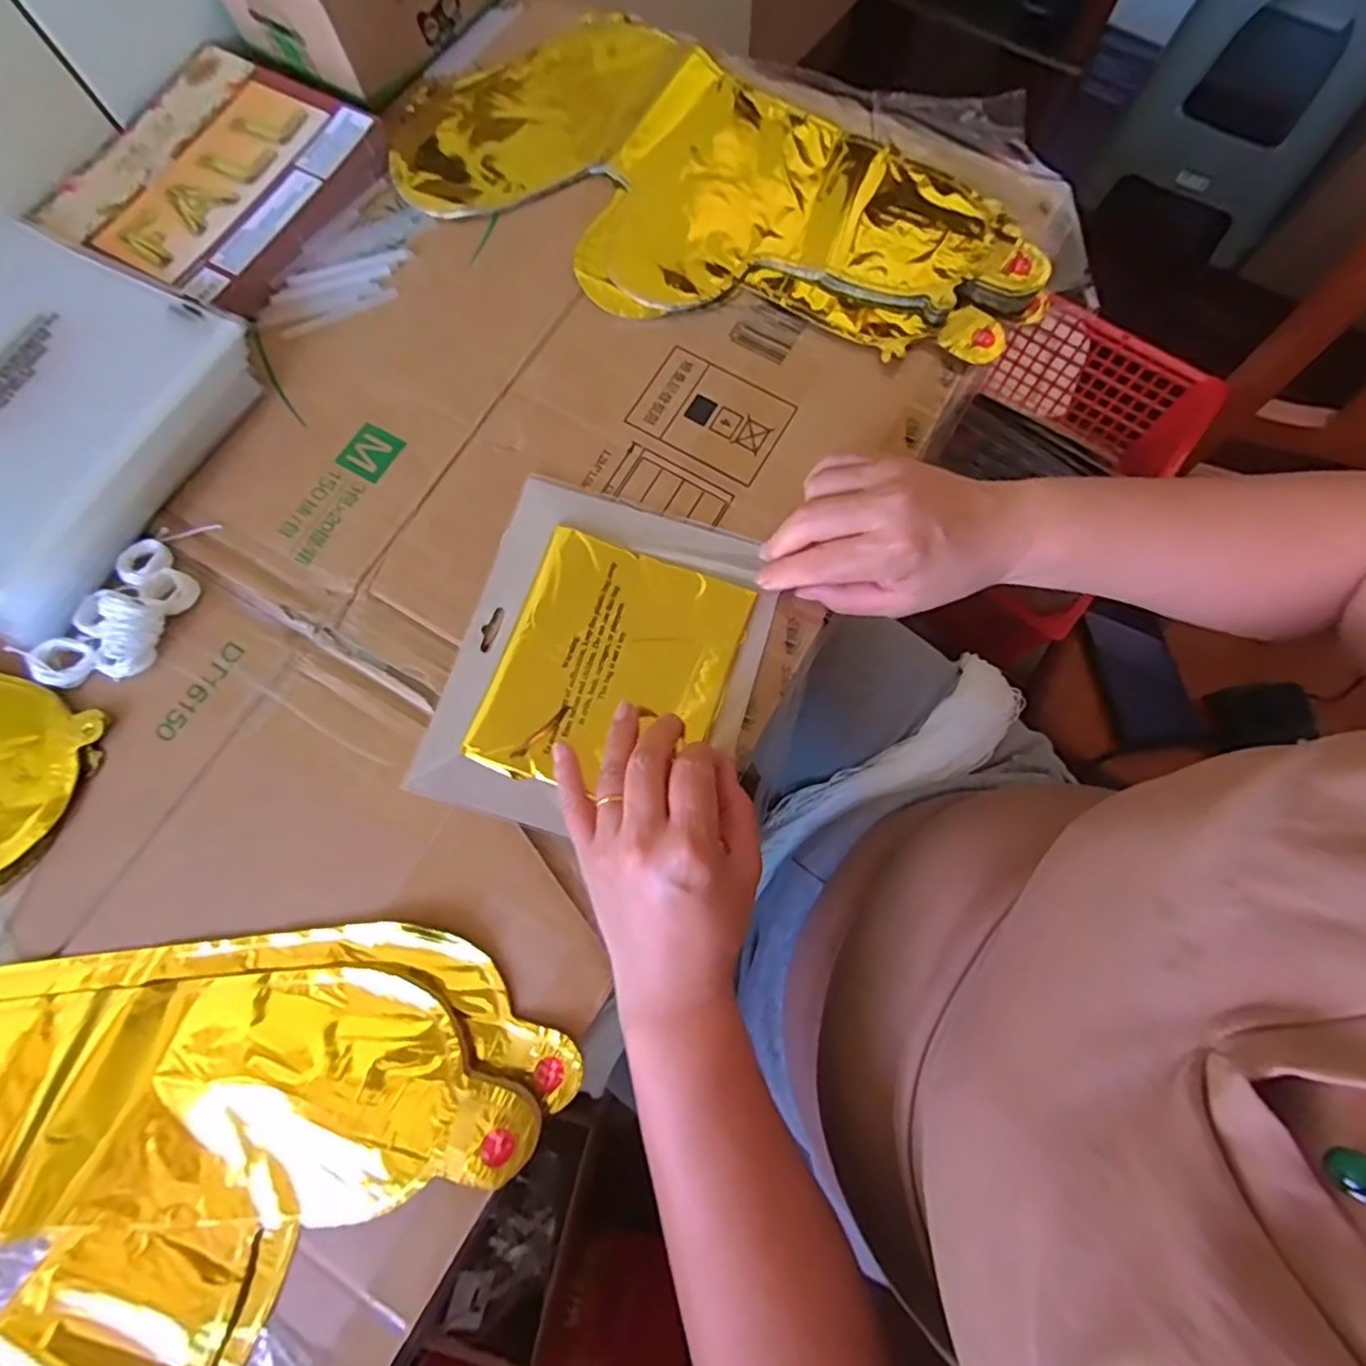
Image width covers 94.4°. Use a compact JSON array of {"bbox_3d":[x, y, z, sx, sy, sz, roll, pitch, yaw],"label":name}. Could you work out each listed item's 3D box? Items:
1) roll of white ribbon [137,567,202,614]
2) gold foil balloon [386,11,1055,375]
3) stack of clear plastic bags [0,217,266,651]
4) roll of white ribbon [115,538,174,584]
[{"bbox_3d":[-0.300,-0.055,0.370,0.030,0.009,0.024,26,78,7],"label":"roll of white ribbon"},{"bbox_3d":[0.018,-0.331,0.427,0.431,0.015,0.211,34,80,9],"label":"gold foil balloon"},{"bbox_3d":[-0.417,-0.169,0.387,0.240,0.026,0.218,26,78,7],"label":"stack of clear plastic bags"},{"bbox_3d":[-0.318,-0.072,0.373,0.029,0.006,0.026,-38,79,-7],"label":"roll of white ribbon"}]

